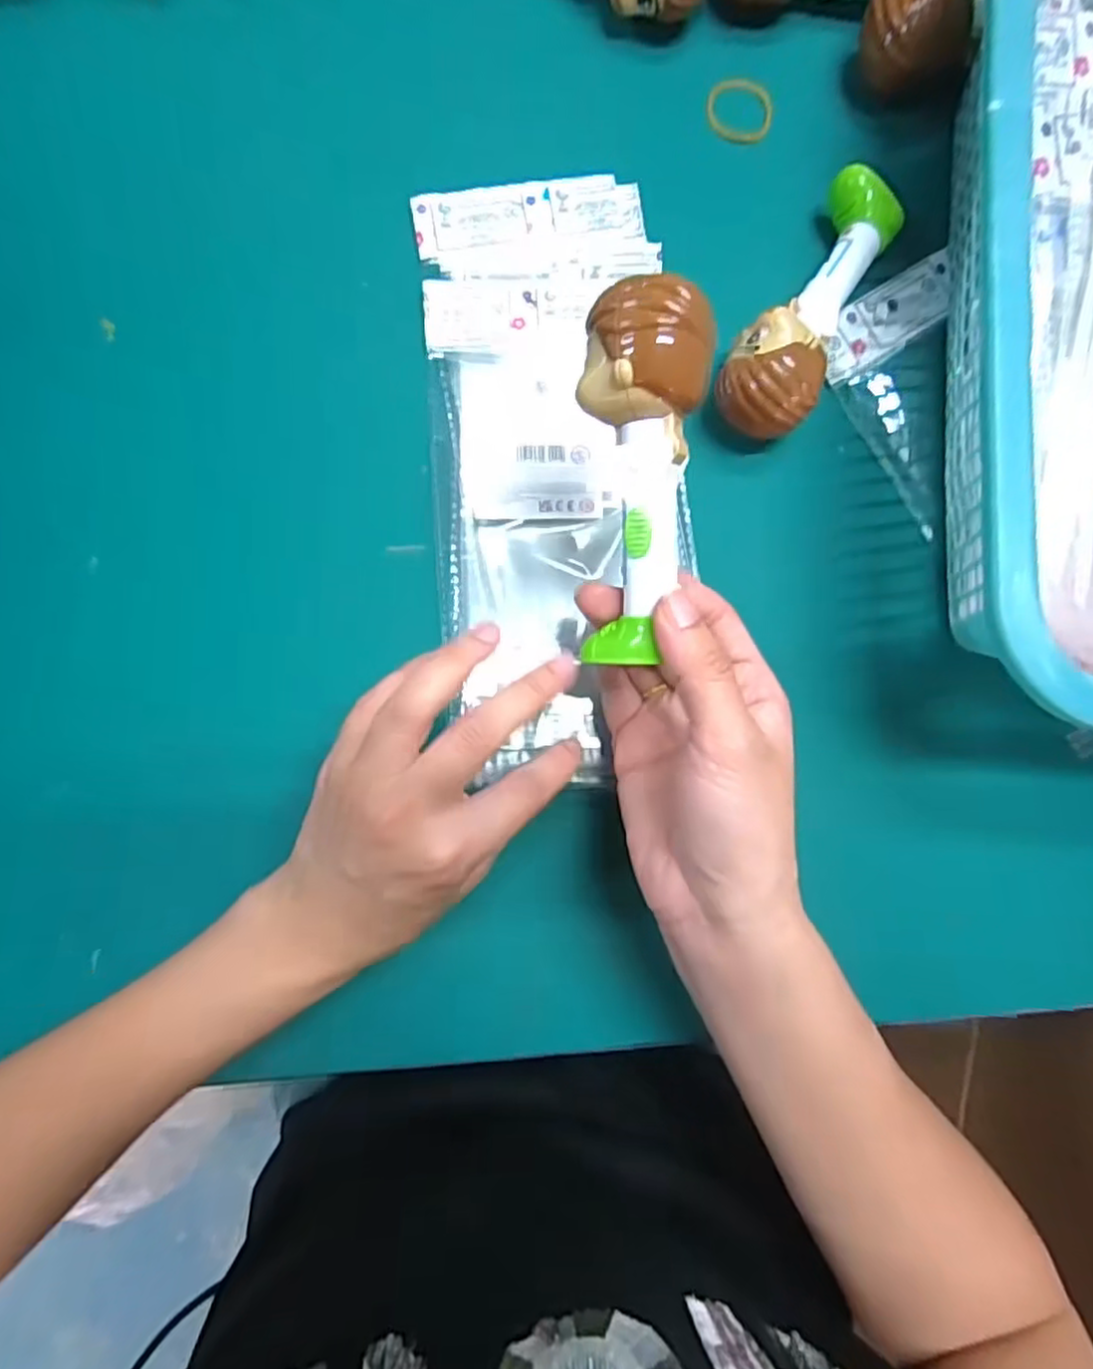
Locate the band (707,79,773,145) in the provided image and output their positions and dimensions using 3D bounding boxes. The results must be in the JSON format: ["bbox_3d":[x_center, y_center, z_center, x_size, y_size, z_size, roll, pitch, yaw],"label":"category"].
[{"bbox_3d":[0.094,-0.278,0.330,0.032,0.005,0.028,11,100,4],"label":"band"}]

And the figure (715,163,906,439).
[{"bbox_3d":[0.120,-0.168,0.306,0.042,0.041,0.130,31,87,1],"label":"figure"}]

